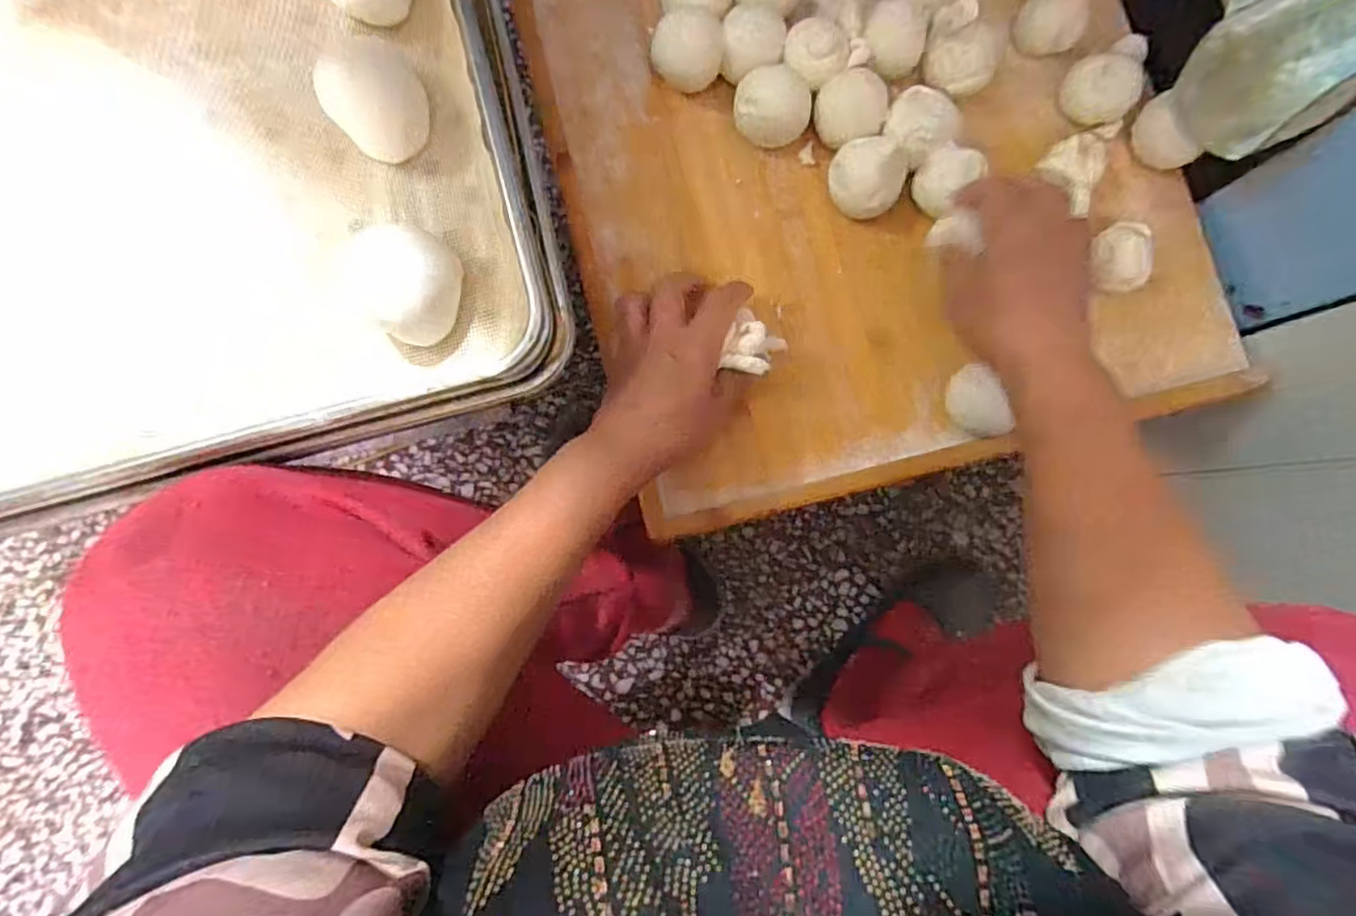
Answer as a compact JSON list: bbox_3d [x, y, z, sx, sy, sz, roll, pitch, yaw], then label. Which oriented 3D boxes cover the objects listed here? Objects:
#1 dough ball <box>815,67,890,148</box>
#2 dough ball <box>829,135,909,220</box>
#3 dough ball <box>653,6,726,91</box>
[{"bbox_3d":[0.116,-0.235,0.439,0.047,0.033,0.047,18,86,2],"label":"dough ball"},{"bbox_3d":[0.128,-0.189,0.436,0.051,0.041,0.042,25,86,3],"label":"dough ball"},{"bbox_3d":[0.006,-0.274,0.444,0.049,0.045,0.043,8,85,1],"label":"dough ball"}]

